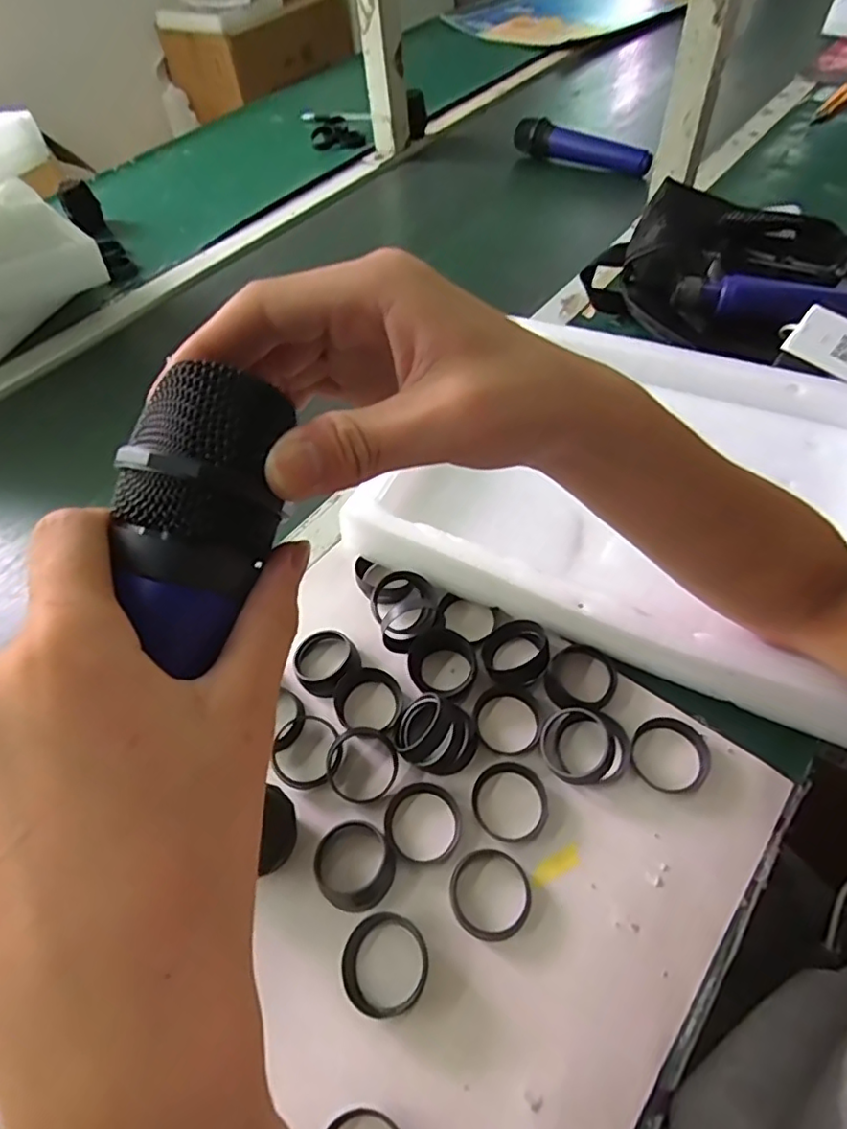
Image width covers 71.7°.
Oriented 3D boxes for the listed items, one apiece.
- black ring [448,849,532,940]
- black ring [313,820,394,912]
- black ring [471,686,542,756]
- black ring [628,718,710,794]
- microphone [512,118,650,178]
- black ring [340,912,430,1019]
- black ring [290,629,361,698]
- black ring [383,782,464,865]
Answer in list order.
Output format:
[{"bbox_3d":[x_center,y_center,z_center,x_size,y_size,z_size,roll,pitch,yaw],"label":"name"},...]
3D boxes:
[{"bbox_3d":[0.036,0.179,0.320,0.044,0.006,0.043,-3,54,4],"label":"black ring"},{"bbox_3d":[-0.039,0.167,0.330,0.042,0.012,0.046,-3,54,4],"label":"black ring"},{"bbox_3d":[0.053,0.099,0.375,0.043,0.012,0.043,-3,54,4],"label":"black ring"},{"bbox_3d":[0.148,0.114,0.353,0.045,0.011,0.043,-3,54,4],"label":"black ring"},{"bbox_3d":[0.224,-0.616,0.858,0.226,0.043,0.039,30,63,24],"label":"microphone"},{"bbox_3d":[-0.020,0.206,0.303,0.044,0.009,0.043,-3,54,4],"label":"black ring"},{"bbox_3d":[-0.068,0.067,0.402,0.043,0.017,0.042,-3,54,4],"label":"black ring"},{"bbox_3d":[0.000,0.150,0.341,0.045,0.007,0.042,-3,54,4],"label":"black ring"}]

